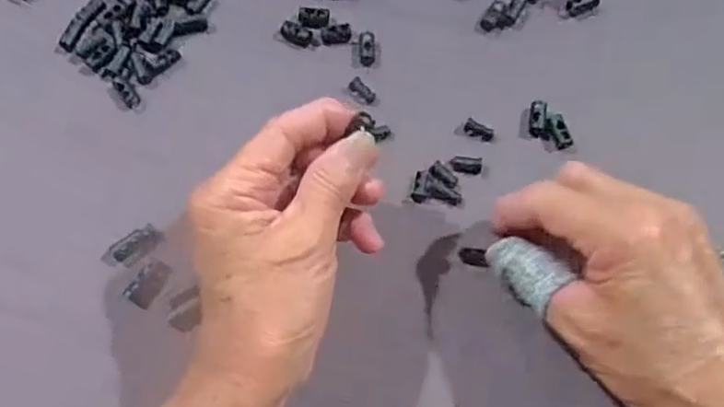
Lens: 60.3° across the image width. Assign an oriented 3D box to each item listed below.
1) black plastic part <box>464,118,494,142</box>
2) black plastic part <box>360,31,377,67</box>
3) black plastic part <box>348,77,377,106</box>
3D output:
[{"bbox_3d":[0.065,-0.041,0.347,0.016,0.005,0.007,22,71,9],"label":"black plastic part"},{"bbox_3d":[0.004,-0.090,0.366,0.009,0.006,0.025,-1,69,0],"label":"black plastic part"},{"bbox_3d":[0.000,-0.065,0.357,0.008,0.006,0.017,-42,74,-14],"label":"black plastic part"}]

